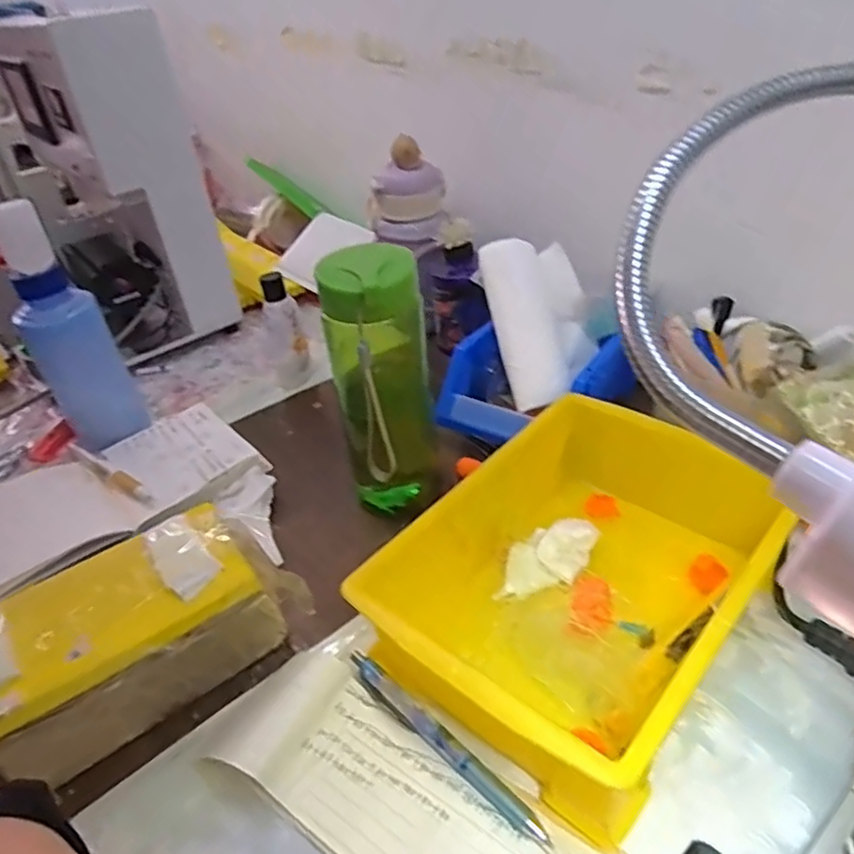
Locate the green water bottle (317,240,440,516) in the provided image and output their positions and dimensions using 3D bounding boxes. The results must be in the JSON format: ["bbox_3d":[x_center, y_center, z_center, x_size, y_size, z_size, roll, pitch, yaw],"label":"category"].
[{"bbox_3d":[-0.026,-0.012,0.472,0.065,0.216,0.054,-13,36,-8],"label":"green water bottle"}]

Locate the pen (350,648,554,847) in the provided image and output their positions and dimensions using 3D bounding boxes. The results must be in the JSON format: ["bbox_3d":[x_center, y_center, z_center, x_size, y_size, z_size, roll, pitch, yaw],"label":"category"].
[{"bbox_3d":[0.006,0.168,0.360,0.014,0.014,0.141,-33,43,-31],"label":"pen"}]

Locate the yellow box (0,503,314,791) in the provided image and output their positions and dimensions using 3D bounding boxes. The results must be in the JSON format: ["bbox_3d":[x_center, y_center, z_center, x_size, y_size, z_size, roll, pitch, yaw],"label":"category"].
[{"bbox_3d":[-0.168,0.125,0.387,0.183,0.092,0.078,-30,41,-28],"label":"yellow box"}]

